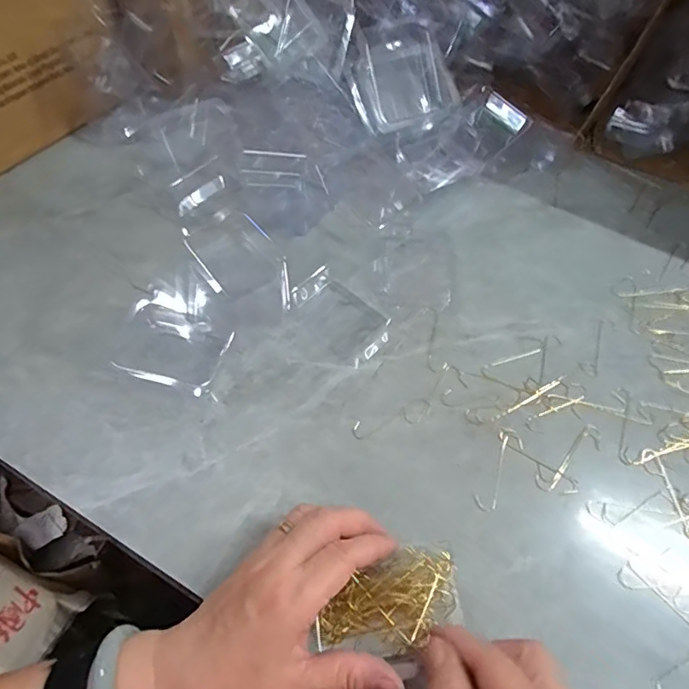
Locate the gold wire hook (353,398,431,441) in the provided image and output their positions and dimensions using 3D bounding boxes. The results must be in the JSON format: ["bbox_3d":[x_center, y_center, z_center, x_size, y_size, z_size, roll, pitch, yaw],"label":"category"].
[{"bbox_3d":[0.036,0.055,0.373,0.063,0.004,0.016,-16,60,-15],"label":"gold wire hook"}]

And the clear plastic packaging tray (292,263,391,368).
[{"bbox_3d":[-0.002,-0.026,0.422,0.049,0.010,0.088,-38,67,-25],"label":"clear plastic packaging tray"}]

